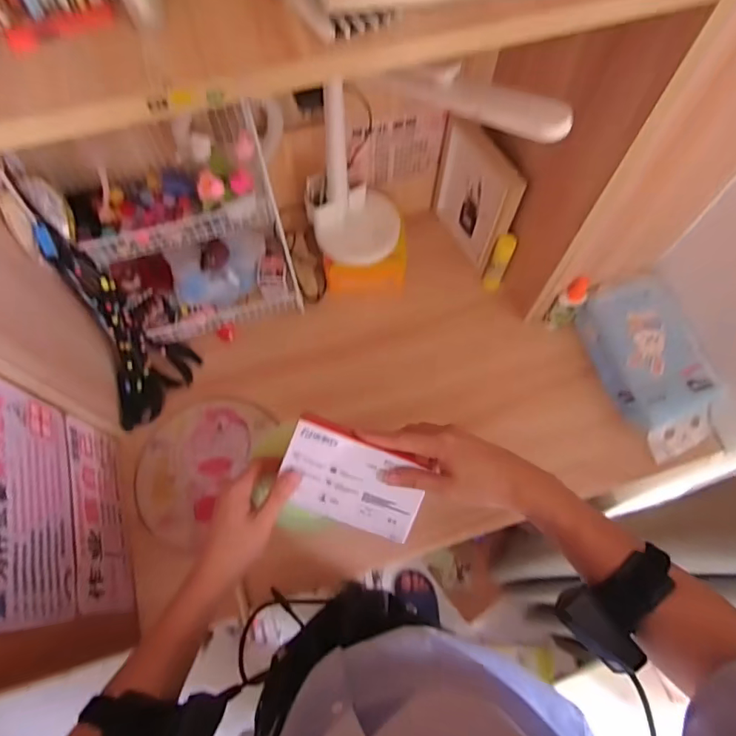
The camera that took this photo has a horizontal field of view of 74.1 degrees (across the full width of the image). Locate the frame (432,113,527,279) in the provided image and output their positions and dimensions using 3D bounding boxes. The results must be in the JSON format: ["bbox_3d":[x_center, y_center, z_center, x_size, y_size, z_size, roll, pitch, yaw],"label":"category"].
[{"bbox_3d":[0.174,-0.285,0.801,0.023,0.215,0.182,-26,68,-11],"label":"frame"}]

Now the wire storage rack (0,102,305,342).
[{"bbox_3d":[-0.275,-0.183,0.722,0.303,0.254,0.151,-13,66,-6],"label":"wire storage rack"}]

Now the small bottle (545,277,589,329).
[{"bbox_3d":[0.323,-0.102,0.789,0.037,0.110,0.041,42,72,17],"label":"small bottle"}]

